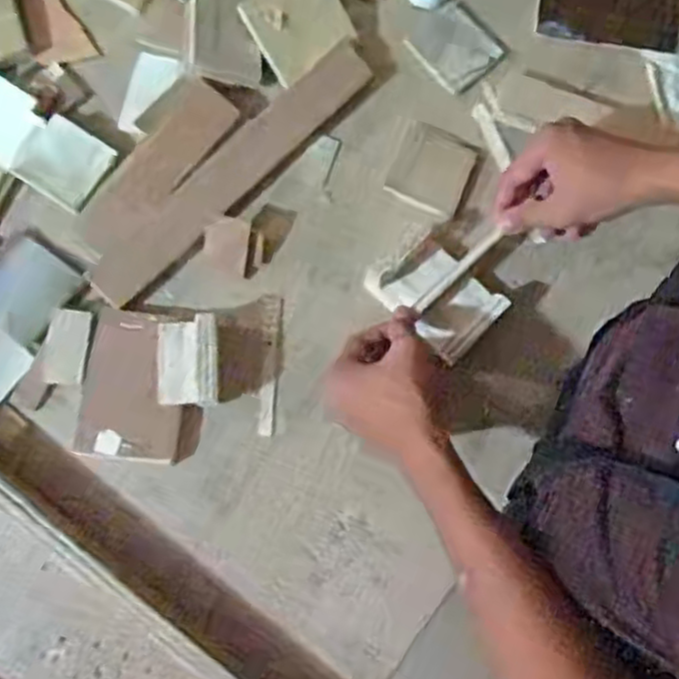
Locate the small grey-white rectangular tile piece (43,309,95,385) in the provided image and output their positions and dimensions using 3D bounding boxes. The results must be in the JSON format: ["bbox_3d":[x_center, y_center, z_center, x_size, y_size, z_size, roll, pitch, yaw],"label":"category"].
[{"bbox_3d":[-0.225,0.006,0.596,0.035,0.017,0.061,7,80,2],"label":"small grey-white rectangular tile piece"}]

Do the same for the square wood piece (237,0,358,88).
[{"bbox_3d":[-0.037,-0.283,0.632,0.080,0.008,0.077,-32,110,10],"label":"square wood piece"}]

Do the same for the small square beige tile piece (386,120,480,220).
[{"bbox_3d":[0.083,-0.152,0.634,0.065,0.009,0.077,23,81,4],"label":"small square beige tile piece"}]

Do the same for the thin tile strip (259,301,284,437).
[{"bbox_3d":[-0.057,0.022,0.609,0.012,0.004,0.116,4,80,1],"label":"thin tile strip"}]

